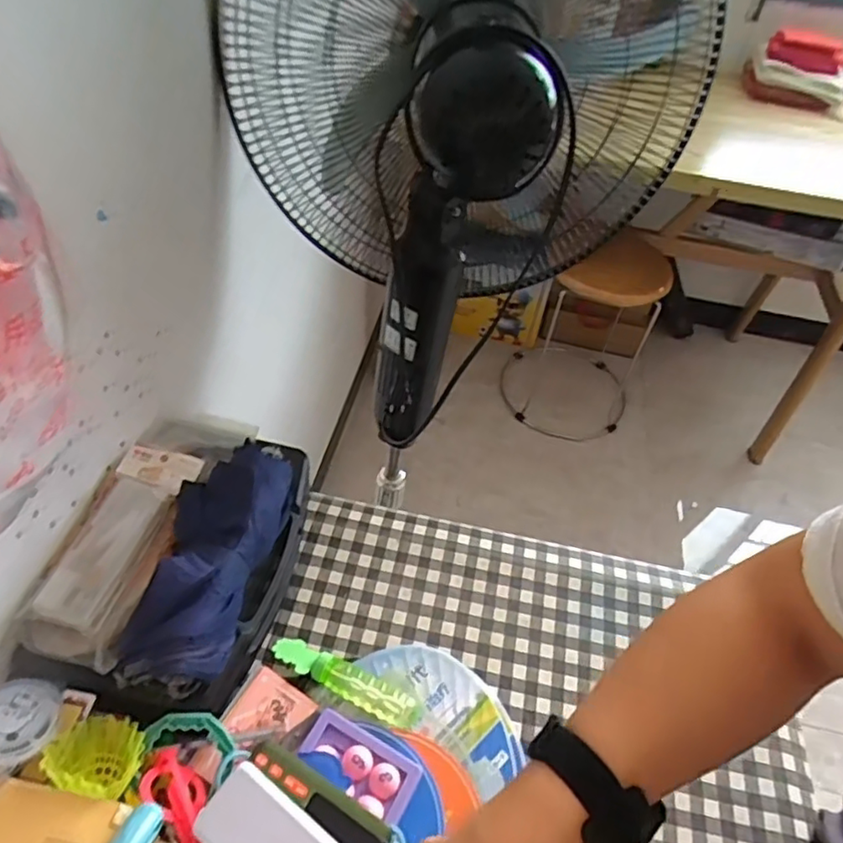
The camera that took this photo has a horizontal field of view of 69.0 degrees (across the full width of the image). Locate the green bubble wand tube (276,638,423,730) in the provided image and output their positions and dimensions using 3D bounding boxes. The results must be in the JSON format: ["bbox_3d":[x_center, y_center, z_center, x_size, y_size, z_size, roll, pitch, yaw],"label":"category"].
[{"bbox_3d":[-0.065,0.223,0.534,0.138,0.021,0.030,23,51,13],"label":"green bubble wand tube"}]

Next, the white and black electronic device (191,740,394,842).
[{"bbox_3d":[-0.081,0.273,0.403,0.118,0.020,0.076,30,53,19],"label":"white and black electronic device"}]

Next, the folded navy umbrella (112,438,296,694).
[{"bbox_3d":[-0.170,0.103,0.503,0.082,0.058,0.217,11,49,3],"label":"folded navy umbrella"}]

